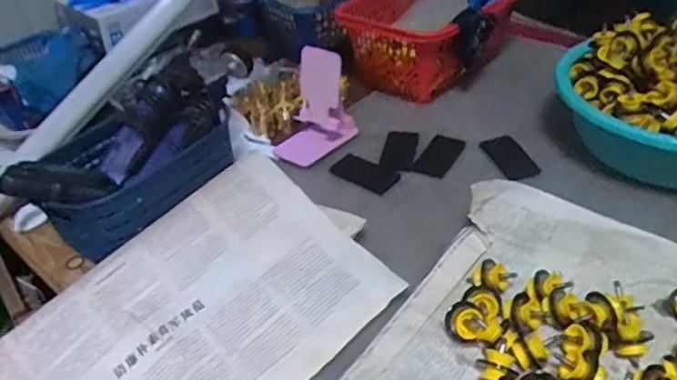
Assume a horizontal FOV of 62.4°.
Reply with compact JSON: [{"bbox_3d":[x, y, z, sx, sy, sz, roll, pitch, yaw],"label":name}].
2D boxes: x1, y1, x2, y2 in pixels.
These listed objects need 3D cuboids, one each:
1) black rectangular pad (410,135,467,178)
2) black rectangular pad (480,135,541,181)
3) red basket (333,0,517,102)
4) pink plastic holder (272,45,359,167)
[{"bbox_3d":[0.125,-0.042,0.690,0.041,0.004,0.074,26,55,22],"label":"black rectangular pad"},{"bbox_3d":[0.210,-0.041,0.687,0.046,0.006,0.076,-13,39,-9],"label":"black rectangular pad"},{"bbox_3d":[0.144,-0.251,0.875,0.220,0.113,0.261,24,47,32],"label":"red basket"},{"bbox_3d":[-0.035,-0.106,0.701,0.084,0.111,0.094,14,42,23],"label":"pink plastic holder"}]

